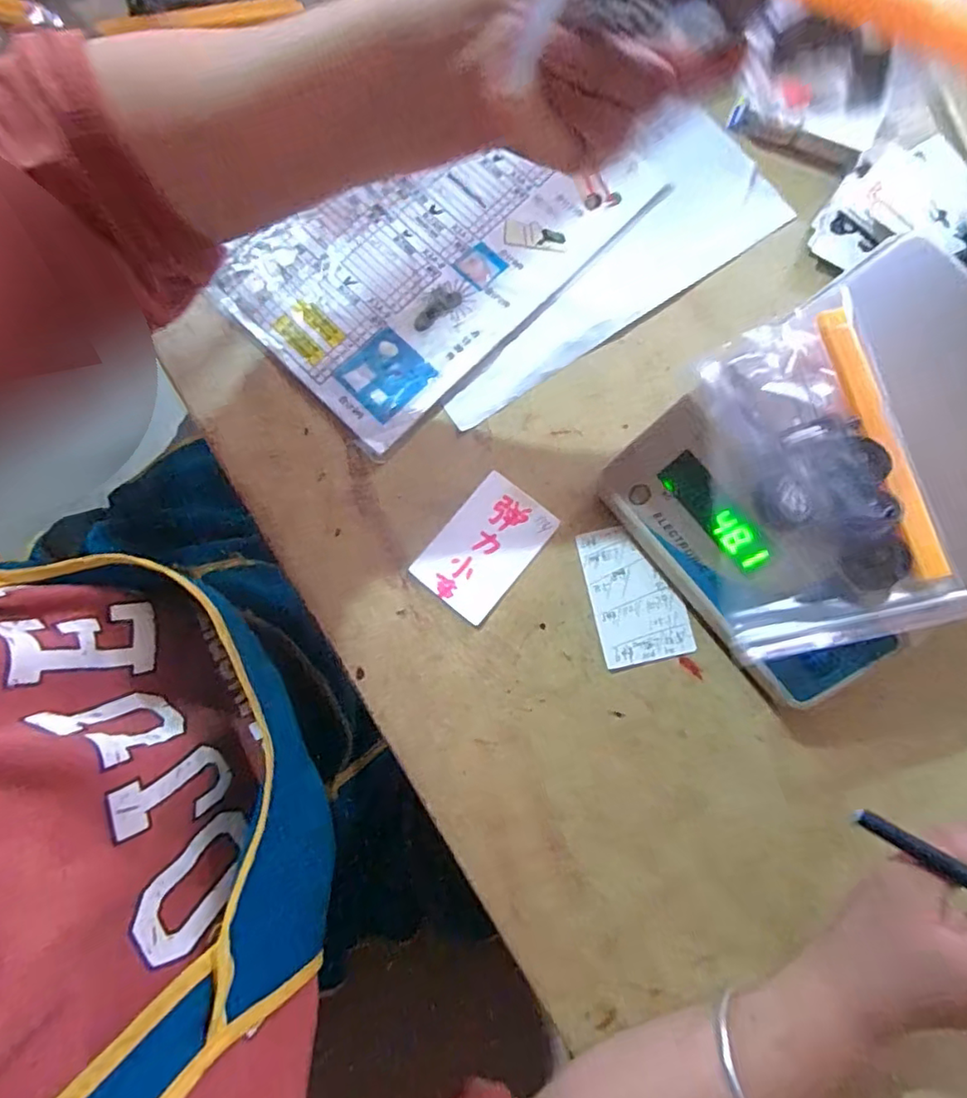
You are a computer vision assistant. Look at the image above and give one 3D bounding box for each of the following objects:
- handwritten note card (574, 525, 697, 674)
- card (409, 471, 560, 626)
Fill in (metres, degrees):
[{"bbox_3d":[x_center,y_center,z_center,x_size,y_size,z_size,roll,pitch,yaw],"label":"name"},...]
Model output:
[{"bbox_3d":[0.099,0.029,0.387,0.057,0.004,0.090,-13,79,-1],"label":"handwritten note card"},{"bbox_3d":[0.001,-0.001,0.396,0.059,0.004,0.089,39,83,8],"label":"card"}]

